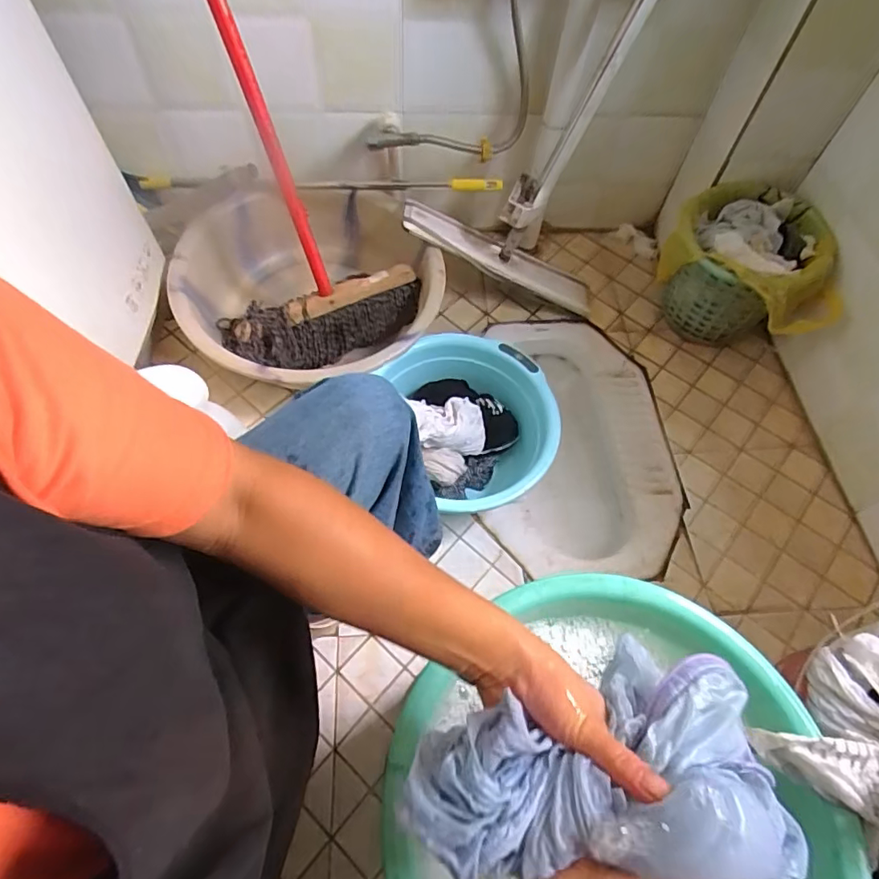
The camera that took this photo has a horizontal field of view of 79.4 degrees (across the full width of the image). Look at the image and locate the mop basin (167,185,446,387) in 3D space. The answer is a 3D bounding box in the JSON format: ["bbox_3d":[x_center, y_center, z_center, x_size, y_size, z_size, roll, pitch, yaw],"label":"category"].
[{"bbox_3d":[-0.258,-0.274,1.047,0.493,0.209,0.464,-1,60,-4],"label":"mop basin"}]

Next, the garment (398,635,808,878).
[{"bbox_3d":[0.088,0.187,0.297,0.208,0.075,0.120,-7,61,-5],"label":"garment"}]

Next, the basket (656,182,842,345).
[{"bbox_3d":[0.601,-0.318,1.050,0.284,0.207,0.300,8,60,1],"label":"basket"}]

